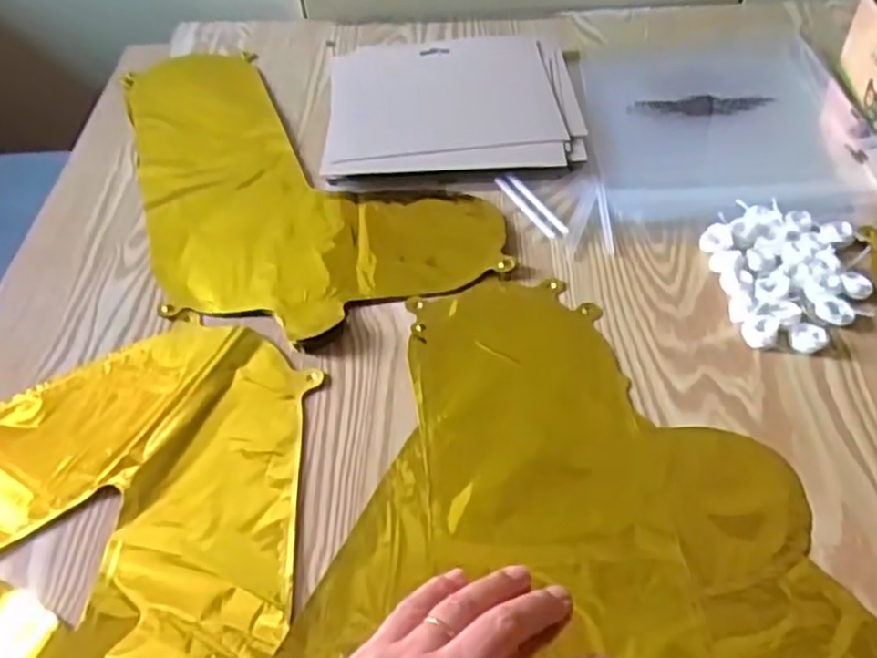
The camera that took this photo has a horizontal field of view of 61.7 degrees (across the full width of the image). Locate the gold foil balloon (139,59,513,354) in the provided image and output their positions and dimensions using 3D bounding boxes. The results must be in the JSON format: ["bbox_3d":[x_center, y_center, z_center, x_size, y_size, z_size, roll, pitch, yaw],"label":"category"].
[{"bbox_3d":[-0.133,-0.141,0.607,0.228,0.010,0.402,-21,49,-15],"label":"gold foil balloon"}]

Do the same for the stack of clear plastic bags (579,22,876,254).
[{"bbox_3d":[0.237,-0.187,0.626,0.219,0.016,0.303,-1,47,4],"label":"stack of clear plastic bags"}]

